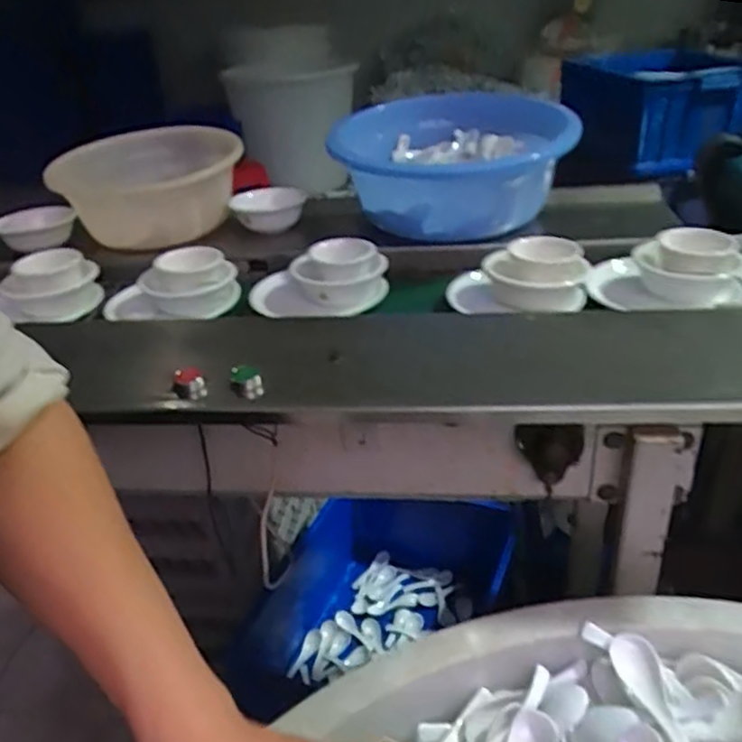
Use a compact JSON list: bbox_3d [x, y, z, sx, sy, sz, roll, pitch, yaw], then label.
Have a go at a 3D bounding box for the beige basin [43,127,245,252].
[{"bbox_3d":[-0.320,-0.272,1.002,0.226,0.114,0.199,8,34,22],"label":"beige basin"}]

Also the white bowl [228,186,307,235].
[{"bbox_3d":[-0.156,-0.246,1.037,0.108,0.046,0.108,-5,31,3],"label":"white bowl"}]

